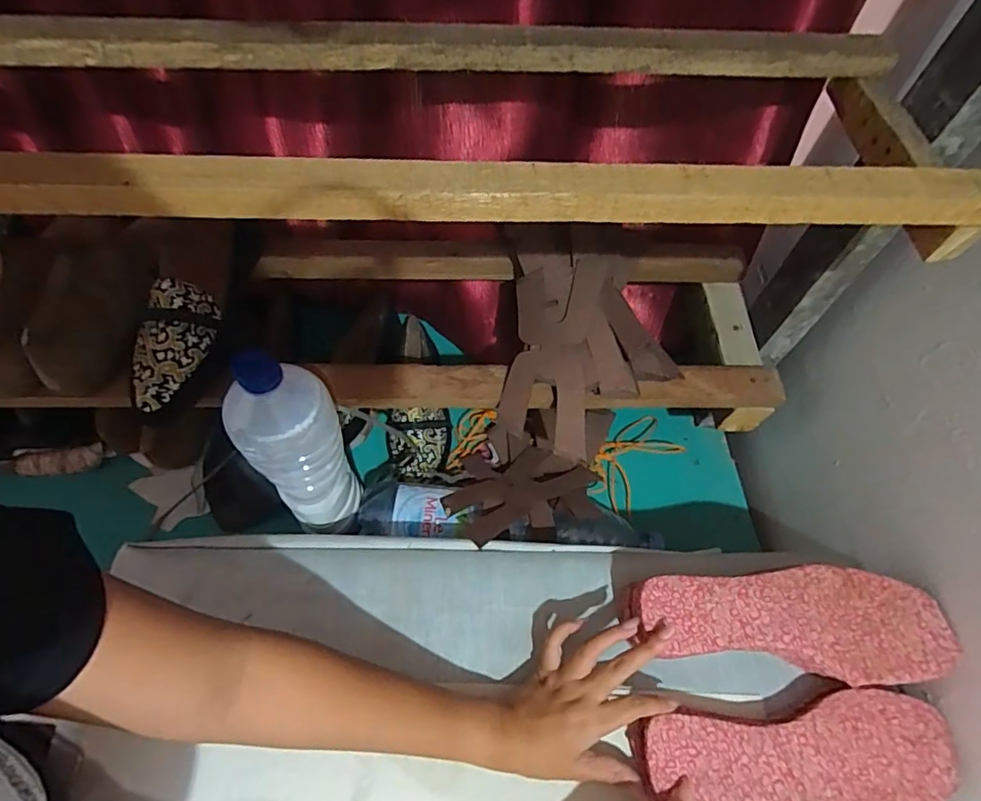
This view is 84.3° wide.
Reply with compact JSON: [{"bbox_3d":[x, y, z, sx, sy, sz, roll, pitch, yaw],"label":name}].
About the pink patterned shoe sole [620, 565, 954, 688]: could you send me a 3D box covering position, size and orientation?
[{"bbox_3d":[0.236,0.182,0.446,0.238,0.054,0.082,3,59,2],"label":"pink patterned shoe sole"}]

